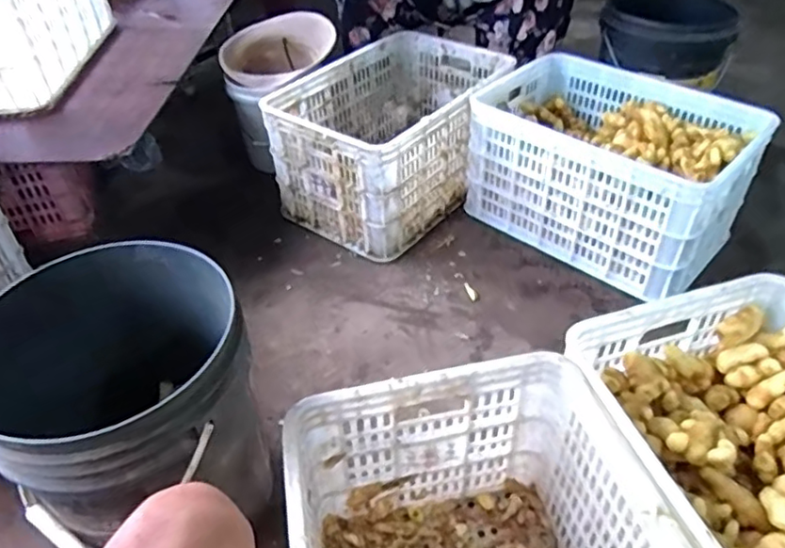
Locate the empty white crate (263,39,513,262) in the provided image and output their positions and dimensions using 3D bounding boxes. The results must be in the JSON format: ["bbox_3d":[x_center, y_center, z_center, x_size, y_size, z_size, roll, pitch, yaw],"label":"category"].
[{"bbox_3d":[0.006,-0.329,1.475,0.367,0.284,0.540,27,48,28],"label":"empty white crate"}]

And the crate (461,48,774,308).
[{"bbox_3d":[0.475,-0.240,1.366,0.541,0.276,0.393,31,50,32],"label":"crate"}]

